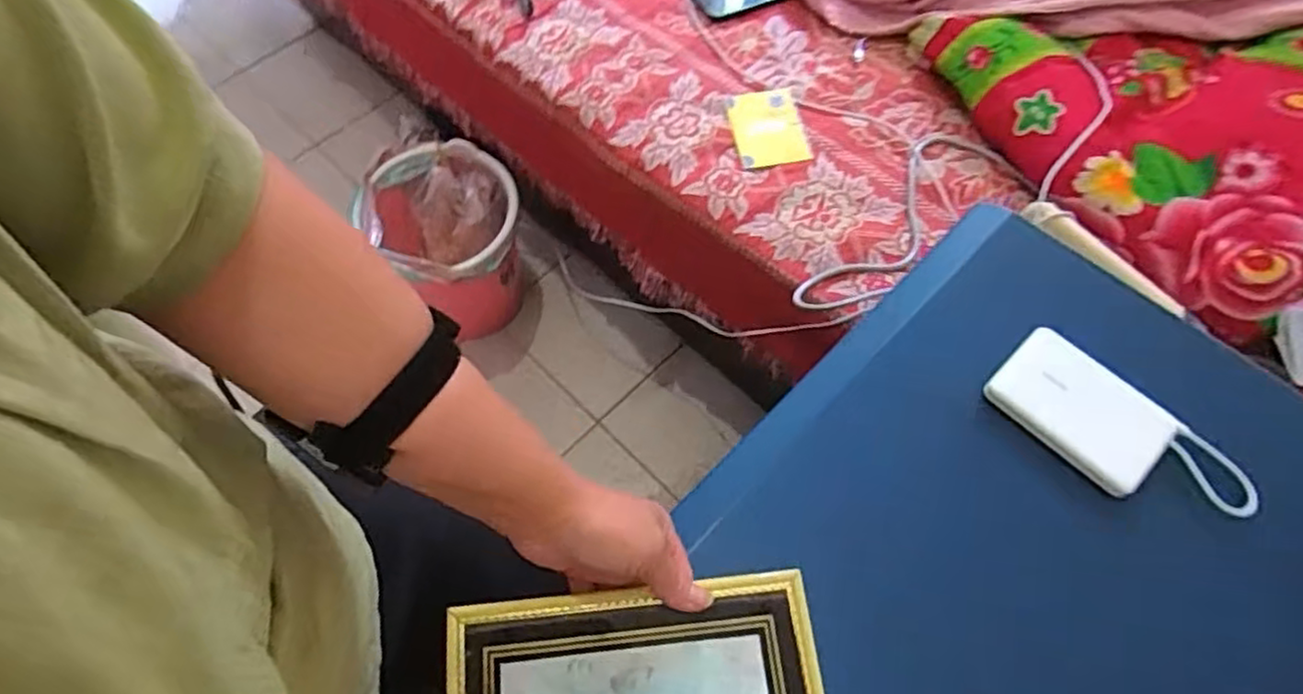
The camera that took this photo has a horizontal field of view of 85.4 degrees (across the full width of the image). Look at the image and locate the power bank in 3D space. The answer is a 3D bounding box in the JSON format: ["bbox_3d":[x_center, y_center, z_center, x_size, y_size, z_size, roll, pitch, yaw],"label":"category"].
[{"bbox_3d":[0.306,0.057,0.462,0.073,0.019,0.160,-41,71,-18],"label":"power bank"}]

